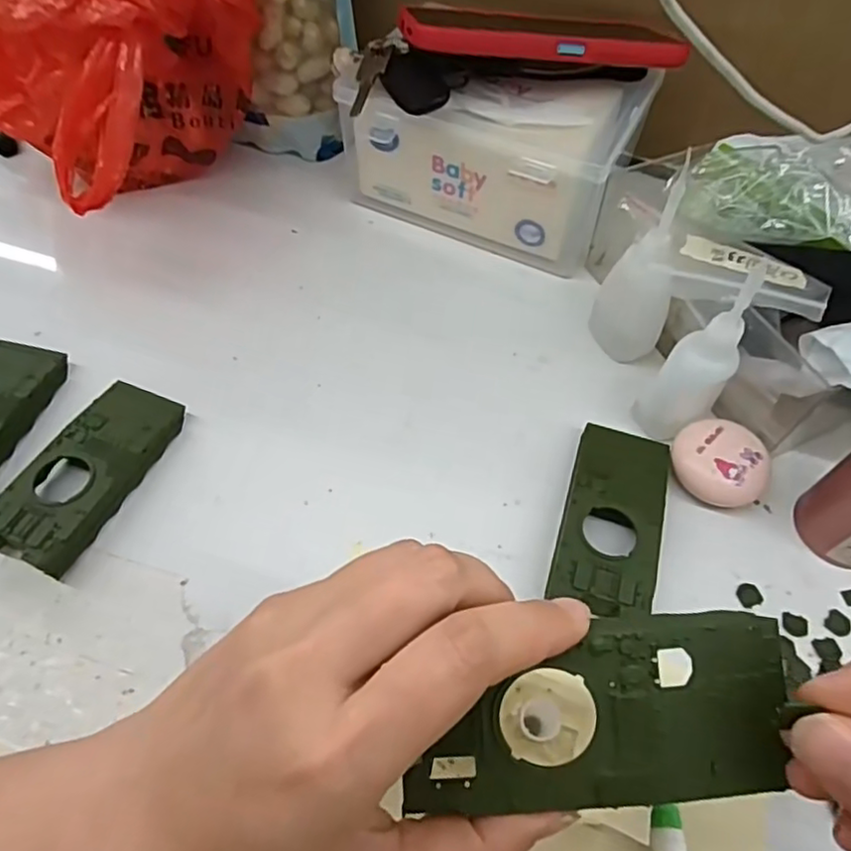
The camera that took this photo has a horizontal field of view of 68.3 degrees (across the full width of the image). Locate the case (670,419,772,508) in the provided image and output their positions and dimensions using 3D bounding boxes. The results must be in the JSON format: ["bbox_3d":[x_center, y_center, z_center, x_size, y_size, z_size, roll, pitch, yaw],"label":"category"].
[{"bbox_3d":[0.152,0.022,0.328,0.048,0.026,0.040,38,63,21],"label":"case"}]

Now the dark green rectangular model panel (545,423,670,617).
[{"bbox_3d":[0.093,0.045,0.311,0.046,0.014,0.104,17,57,9],"label":"dark green rectangular model panel"}]

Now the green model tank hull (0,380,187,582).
[{"bbox_3d":[-0.172,0.024,0.322,0.045,0.020,0.103,20,58,11],"label":"green model tank hull"}]

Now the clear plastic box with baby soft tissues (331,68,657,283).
[{"bbox_3d":[0.044,-0.183,0.427,0.177,0.091,0.106,25,59,14],"label":"clear plastic box with baby soft tissues"}]

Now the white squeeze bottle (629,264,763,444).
[{"bbox_3d":[0.139,-0.039,0.309,0.034,0.090,0.037,34,61,19],"label":"white squeeze bottle"}]

